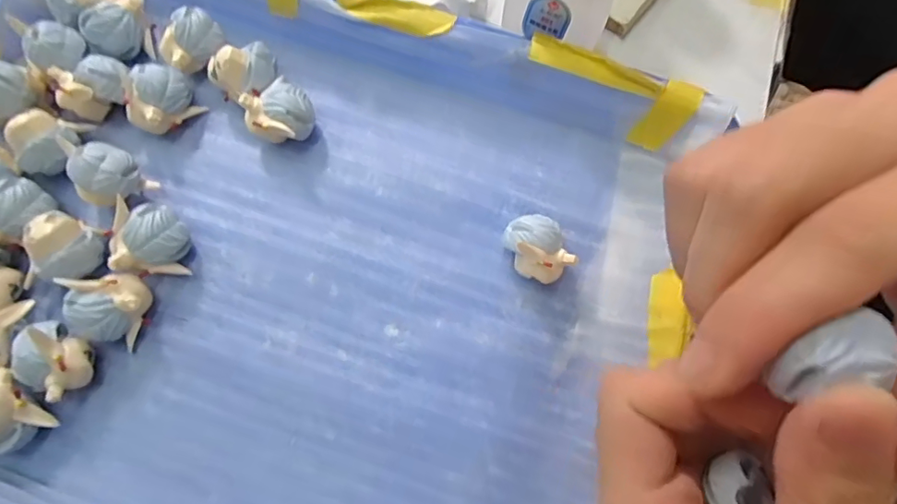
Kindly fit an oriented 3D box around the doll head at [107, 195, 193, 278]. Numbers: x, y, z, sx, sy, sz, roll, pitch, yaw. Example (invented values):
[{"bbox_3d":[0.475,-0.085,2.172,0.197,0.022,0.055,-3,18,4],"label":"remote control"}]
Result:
[{"bbox_3d":[-0.118,-0.005,0.209,0.024,0.022,0.030,-1,76,0],"label":"doll head"}]

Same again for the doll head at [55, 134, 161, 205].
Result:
[{"bbox_3d":[-0.138,-0.033,0.214,0.022,0.030,0.023,0,76,0],"label":"doll head"}]

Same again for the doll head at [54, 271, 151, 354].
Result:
[{"bbox_3d":[-0.131,0.021,0.202,0.024,0.024,0.027,18,77,5],"label":"doll head"}]

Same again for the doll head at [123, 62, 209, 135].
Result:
[{"bbox_3d":[-0.126,-0.066,0.227,0.021,0.021,0.028,39,79,9],"label":"doll head"}]

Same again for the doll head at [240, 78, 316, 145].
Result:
[{"bbox_3d":[-0.071,-0.057,0.225,0.027,0.022,0.027,0,76,0],"label":"doll head"}]

